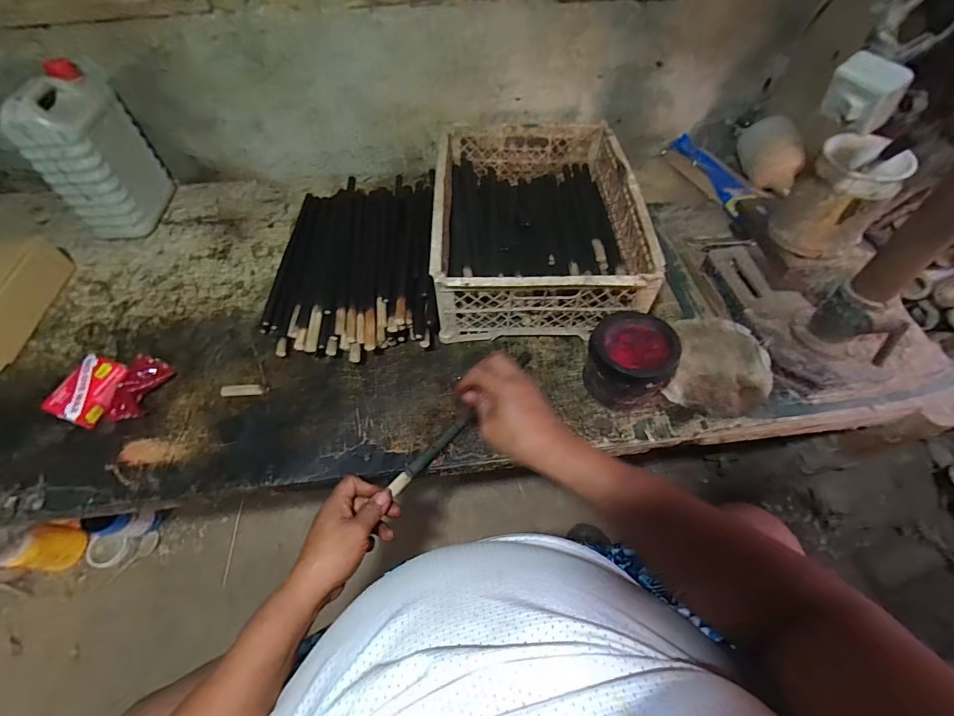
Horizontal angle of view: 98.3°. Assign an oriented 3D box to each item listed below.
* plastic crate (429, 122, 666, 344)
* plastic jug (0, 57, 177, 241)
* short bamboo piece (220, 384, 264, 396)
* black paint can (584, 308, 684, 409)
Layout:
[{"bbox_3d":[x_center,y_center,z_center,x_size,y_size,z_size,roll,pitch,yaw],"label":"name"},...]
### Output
[{"bbox_3d":[0.097,-0.246,0.712,0.312,0.137,0.447,1,57,2],"label":"plastic crate"},{"bbox_3d":[-0.668,-0.357,0.728,0.118,0.238,0.178,-13,58,-7],"label":"plastic jug"},{"bbox_3d":[-0.340,0.047,0.598,0.056,0.017,0.015,-7,57,-3],"label":"short bamboo piece"},{"bbox_3d":[0.205,0.007,0.568,0.108,0.099,0.107,-1,57,1],"label":"black paint can"}]

